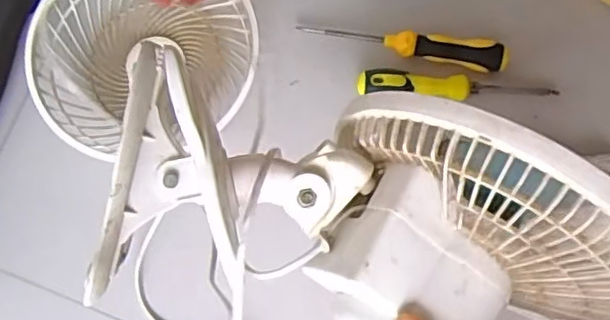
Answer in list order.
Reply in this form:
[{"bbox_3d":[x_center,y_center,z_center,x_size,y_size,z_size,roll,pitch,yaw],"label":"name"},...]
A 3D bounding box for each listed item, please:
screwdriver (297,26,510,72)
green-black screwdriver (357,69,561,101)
[{"bbox_3d":[0.093,-0.110,0.610,0.196,0.023,0.026,8,79,2],"label":"screwdriver"},{"bbox_3d":[0.145,-0.072,0.599,0.188,0.026,0.030,3,79,1],"label":"green-black screwdriver"}]

